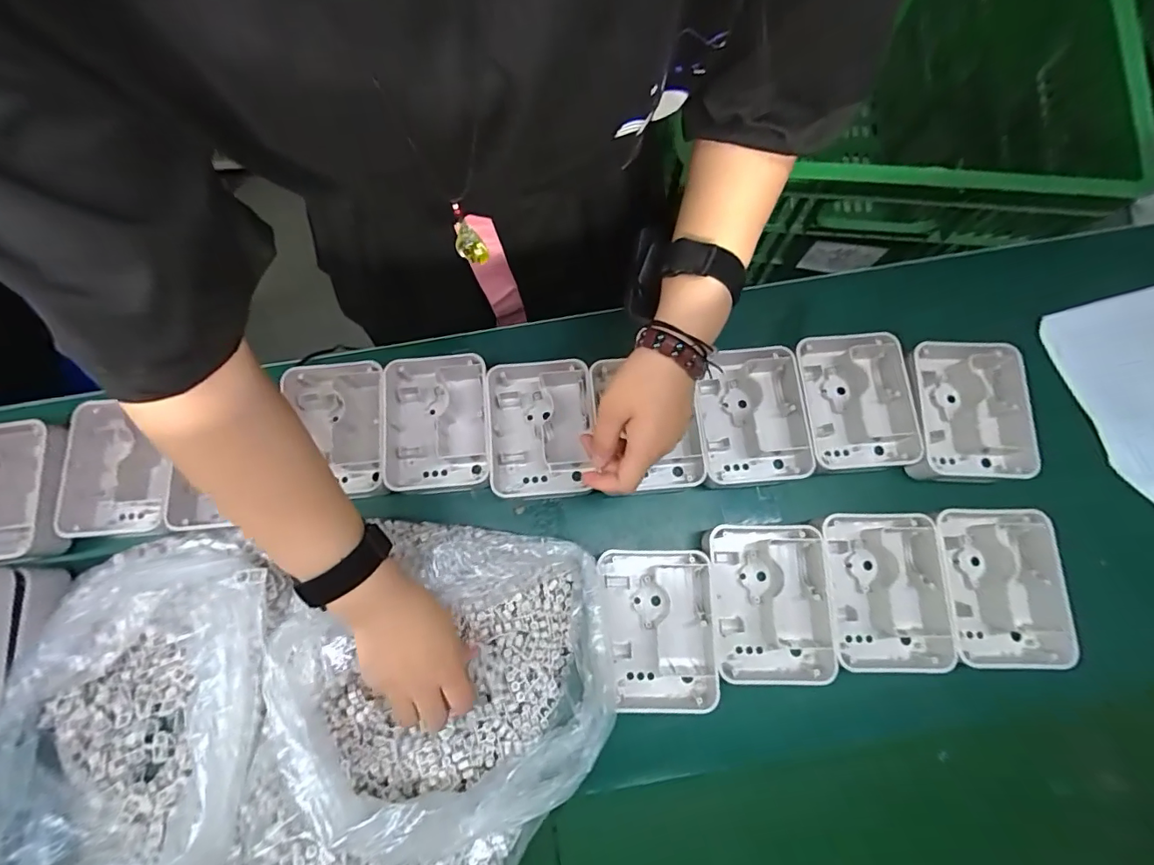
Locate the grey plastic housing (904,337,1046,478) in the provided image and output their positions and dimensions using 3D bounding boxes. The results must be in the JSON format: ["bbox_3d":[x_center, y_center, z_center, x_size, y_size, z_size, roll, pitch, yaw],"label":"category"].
[{"bbox_3d":[0.364,-0.021,0.479,0.106,0.041,0.134,-1,76,0],"label":"grey plastic housing"}]

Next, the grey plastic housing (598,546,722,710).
[{"bbox_3d":[0.069,0.174,0.446,0.097,0.045,0.134,0,76,0],"label":"grey plastic housing"}]

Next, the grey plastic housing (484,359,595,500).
[{"bbox_3d":[-0.033,-0.004,0.490,0.100,0.034,0.130,-5,76,-1],"label":"grey plastic housing"}]

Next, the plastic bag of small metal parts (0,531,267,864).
[{"bbox_3d":[-0.348,0.223,0.401,0.238,0.090,0.274,-10,76,-2],"label":"plastic bag of small metal parts"}]

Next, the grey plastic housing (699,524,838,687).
[{"bbox_3d":[0.164,0.151,0.448,0.098,0.046,0.133,0,76,0],"label":"grey plastic housing"}]

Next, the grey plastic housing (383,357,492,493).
[{"bbox_3d":[-0.136,-0.011,0.493,0.099,0.032,0.126,-5,76,-1],"label":"grey plastic housing"}]

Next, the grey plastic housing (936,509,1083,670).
[{"bbox_3d":[0.361,0.134,0.441,0.095,0.041,0.130,-1,76,0],"label":"grey plastic housing"}]

